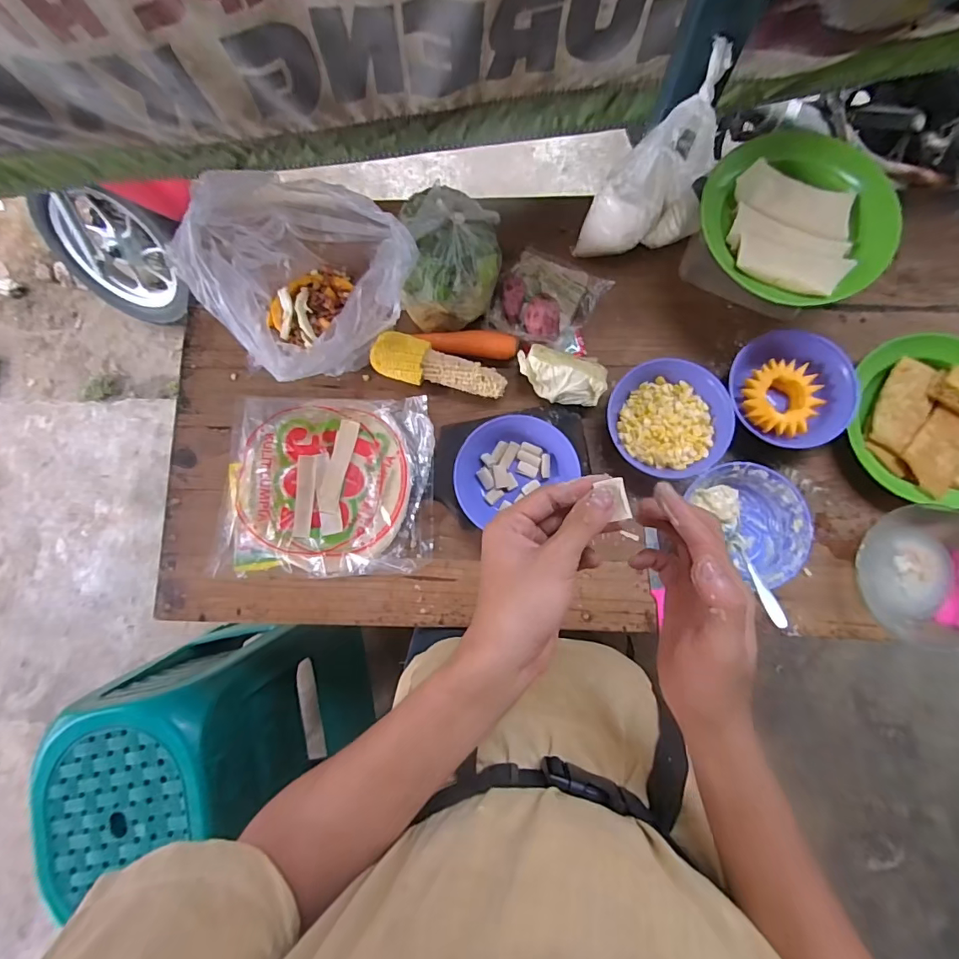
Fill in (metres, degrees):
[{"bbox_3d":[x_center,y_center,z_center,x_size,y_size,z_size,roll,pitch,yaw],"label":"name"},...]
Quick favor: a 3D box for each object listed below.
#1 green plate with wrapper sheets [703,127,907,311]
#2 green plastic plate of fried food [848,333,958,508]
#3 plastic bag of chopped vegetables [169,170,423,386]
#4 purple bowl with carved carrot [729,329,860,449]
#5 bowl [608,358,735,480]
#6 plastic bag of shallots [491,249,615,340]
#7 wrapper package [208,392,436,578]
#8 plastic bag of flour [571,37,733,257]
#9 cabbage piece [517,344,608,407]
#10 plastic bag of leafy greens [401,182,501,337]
[{"bbox_3d":[0.371,-0.301,0.544,0.201,0.051,0.195,0,78,0],"label":"green plate with wrapper sheets"},{"bbox_3d":[0.551,-0.073,0.587,0.196,0.049,0.204,-1,85,6],"label":"green plastic plate of fried food"},{"bbox_3d":[-0.196,-0.242,0.571,0.209,0.202,0.216,-38,82,2],"label":"plastic bag of chopped vegetables"},{"bbox_3d":[0.384,-0.114,0.601,0.147,0.046,0.138,-1,85,6],"label":"purple bowl with carved carrot"},{"bbox_3d":[0.233,-0.077,0.600,0.144,0.045,0.140,-1,85,6],"label":"bowl"},{"bbox_3d":[0.090,-0.239,0.637,0.127,0.057,0.132,27,88,8],"label":"plastic bag of shallots"},{"bbox_3d":[-0.189,0.006,0.619,0.252,0.032,0.224,1,80,3],"label":"wrapper package"},{"bbox_3d":[0.198,-0.349,0.574,0.150,0.181,0.085,-19,83,4],"label":"plastic bag of flour"},{"bbox_3d":[0.101,-0.130,0.601,0.113,0.046,0.062,13,87,7],"label":"cabbage piece"},{"bbox_3d":[-0.036,-0.278,0.605,0.121,0.084,0.153,3,85,6],"label":"plastic bag of leafy greens"}]

